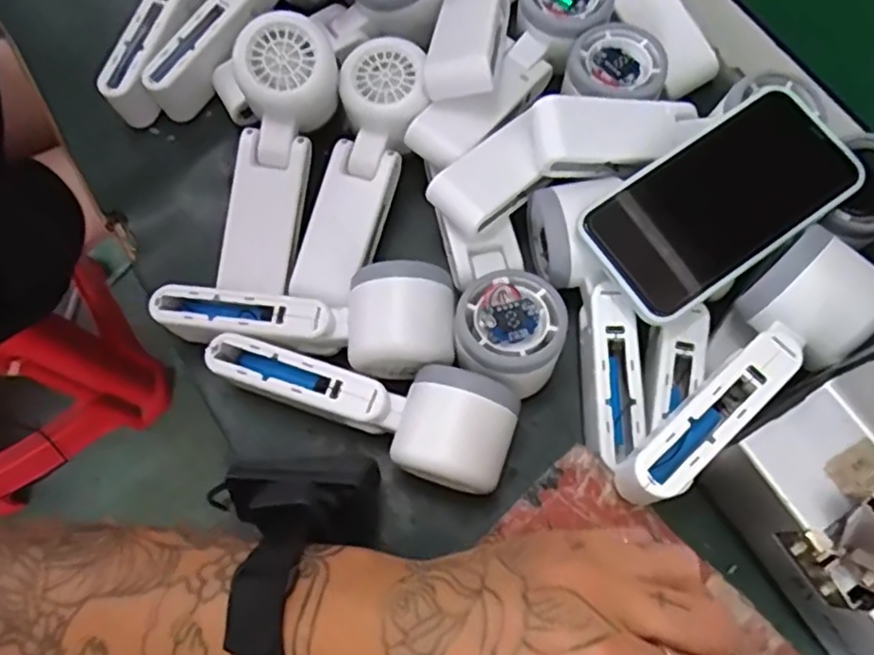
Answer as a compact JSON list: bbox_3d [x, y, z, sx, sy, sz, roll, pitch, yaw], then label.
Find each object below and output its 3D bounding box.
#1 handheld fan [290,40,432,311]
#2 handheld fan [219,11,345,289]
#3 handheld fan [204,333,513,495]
[{"bbox_3d":[-0.046,-0.093,0.402,0.051,0.042,0.163,17,88,7],"label":"handheld fan"},{"bbox_3d":[-0.096,-0.102,0.400,0.051,0.043,0.154,13,97,6],"label":"handheld fan"},{"bbox_3d":[-0.041,0.039,0.368,0.166,0.051,0.056,18,73,7],"label":"handheld fan"}]

